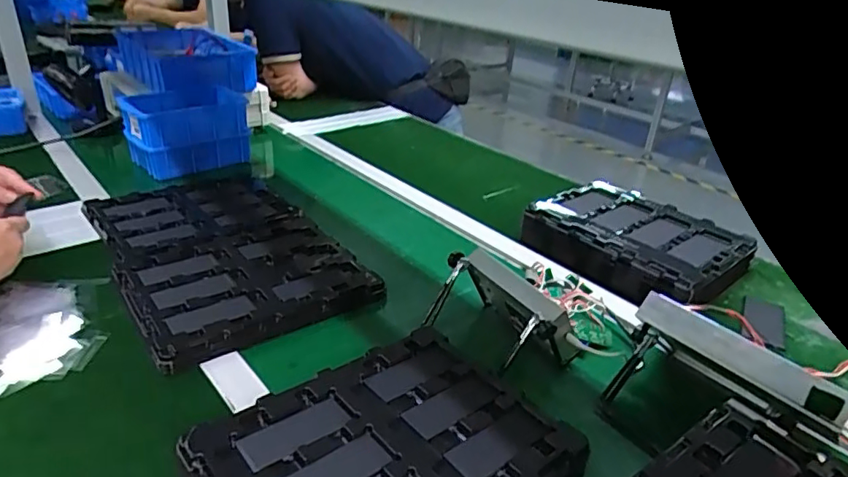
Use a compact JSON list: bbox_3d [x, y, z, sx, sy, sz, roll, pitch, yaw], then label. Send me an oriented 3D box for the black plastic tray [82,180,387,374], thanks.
[{"bbox_3d":[-0.288,0.010,0.788,0.273,0.029,0.443,-16,34,-32],"label":"black plastic tray"}]

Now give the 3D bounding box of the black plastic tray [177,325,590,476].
[{"bbox_3d":[-0.032,0.188,0.471,0.272,0.045,0.220,-19,35,-35],"label":"black plastic tray"}]

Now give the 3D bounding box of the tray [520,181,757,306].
[{"bbox_3d":[0.314,0.001,0.844,0.220,0.062,0.284,-17,34,-34],"label":"tray"}]

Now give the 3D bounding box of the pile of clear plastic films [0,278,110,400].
[{"bbox_3d":[-0.424,0.100,0.614,0.118,0.026,0.203,-9,31,-22],"label":"pile of clear plastic films"}]

